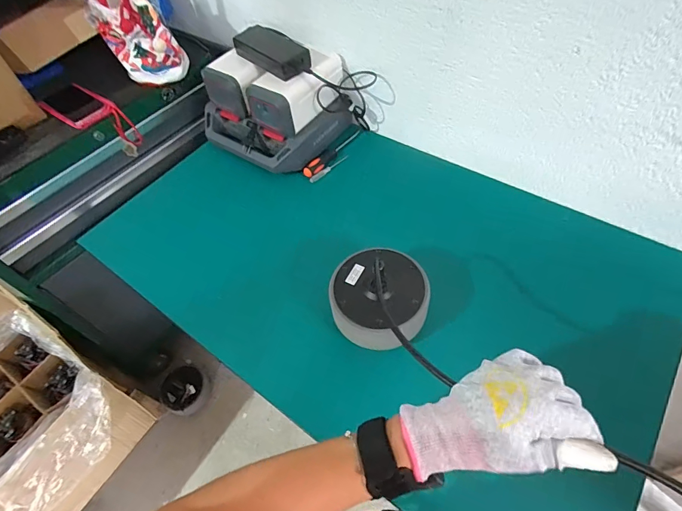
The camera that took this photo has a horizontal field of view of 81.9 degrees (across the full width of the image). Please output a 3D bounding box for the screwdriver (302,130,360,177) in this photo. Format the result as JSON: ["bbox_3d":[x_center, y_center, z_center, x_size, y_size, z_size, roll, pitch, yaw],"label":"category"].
[{"bbox_3d":[-0.013,-0.233,0.878,0.025,0.022,0.182,35,64,27],"label":"screwdriver"}]

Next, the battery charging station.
[{"bbox_3d":[-0.145,-0.346,0.866,0.283,0.175,0.247,29,61,24],"label":"battery charging station"}]

